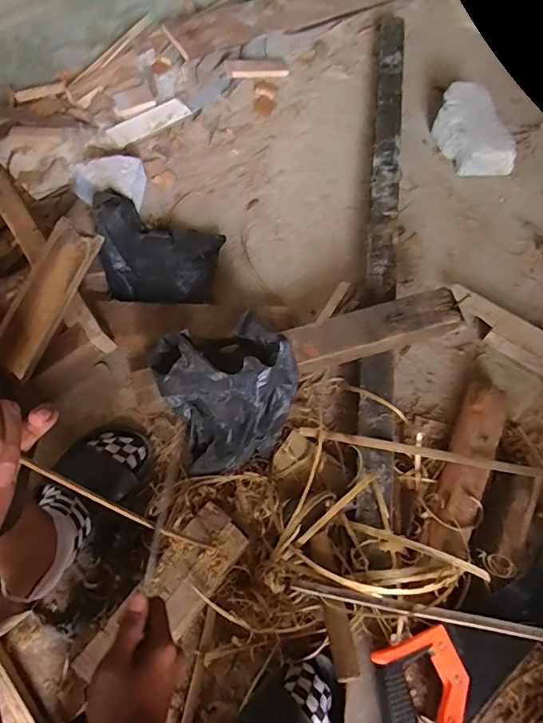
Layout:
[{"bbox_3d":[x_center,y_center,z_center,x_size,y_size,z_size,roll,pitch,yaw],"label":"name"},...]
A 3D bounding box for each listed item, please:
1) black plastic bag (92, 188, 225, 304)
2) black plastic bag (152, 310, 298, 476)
[{"bbox_3d":[-0.209,-0.189,0.825,0.219,0.094,0.165,8,67,3],"label":"black plastic bag"},{"bbox_3d":[-0.062,0.032,0.659,0.173,0.159,0.192,-20,69,-11],"label":"black plastic bag"}]

